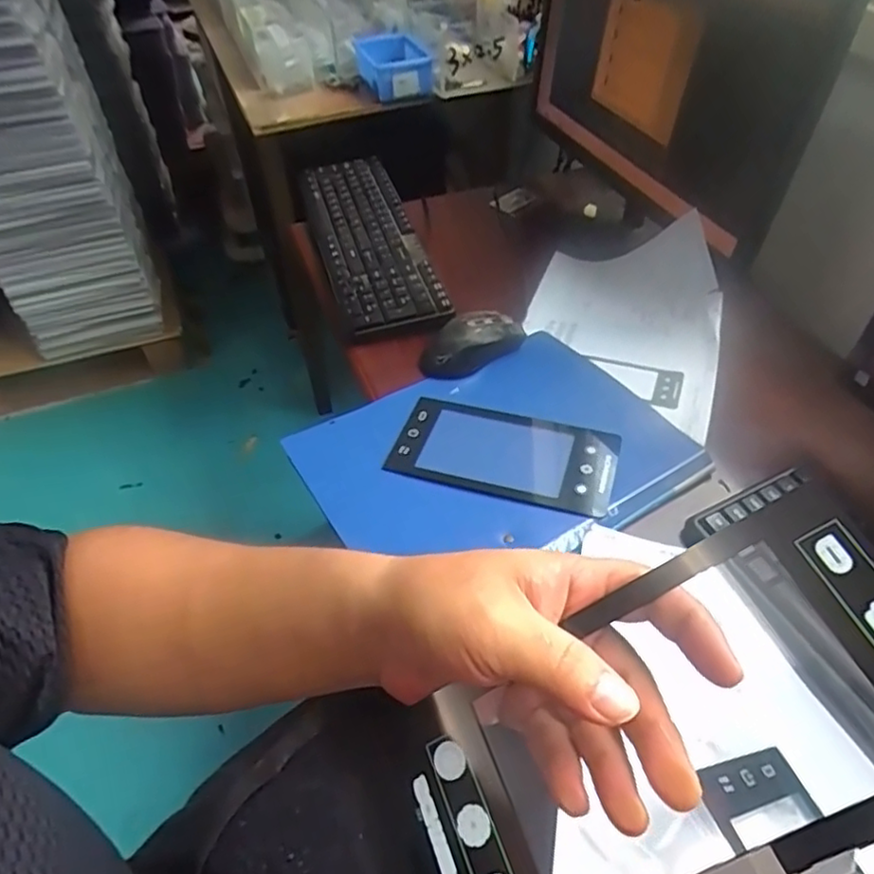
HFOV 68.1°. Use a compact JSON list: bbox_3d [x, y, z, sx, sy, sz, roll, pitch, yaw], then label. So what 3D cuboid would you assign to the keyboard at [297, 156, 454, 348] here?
[{"bbox_3d":[-0.085,-0.248,0.799,0.125,0.019,0.352,-12,48,-9],"label":"keyboard"}]

